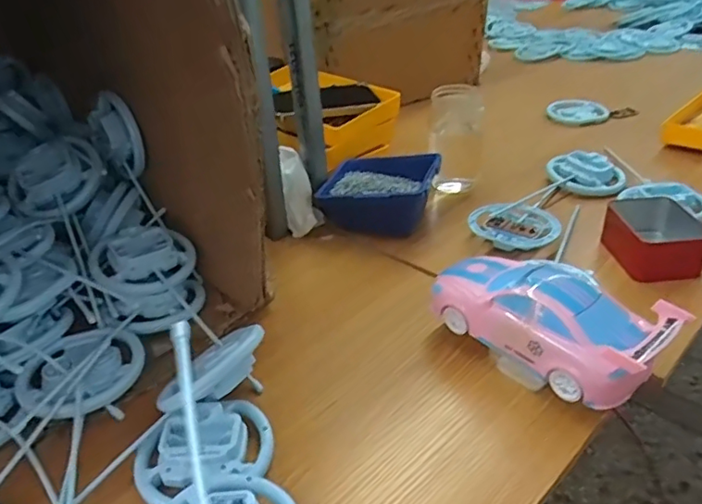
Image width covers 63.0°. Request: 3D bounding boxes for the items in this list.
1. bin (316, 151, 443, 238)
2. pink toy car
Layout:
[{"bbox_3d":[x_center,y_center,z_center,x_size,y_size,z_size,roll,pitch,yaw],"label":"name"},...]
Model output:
[{"bbox_3d":[0.036,-0.076,0.730,0.142,0.067,0.124,9,35,17],"label":"bin"},{"bbox_3d":[0.159,0.061,0.481,0.077,0.087,0.191,-28,41,-33],"label":"pink toy car"}]

